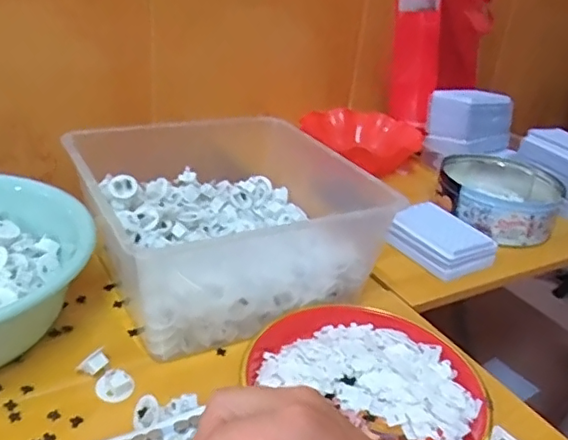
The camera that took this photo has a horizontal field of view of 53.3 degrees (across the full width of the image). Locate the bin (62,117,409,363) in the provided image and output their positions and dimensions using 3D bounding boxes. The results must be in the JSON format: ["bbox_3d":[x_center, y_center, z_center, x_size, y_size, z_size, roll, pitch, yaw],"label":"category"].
[{"bbox_3d":[-0.057,-0.011,0.671,0.337,0.128,0.291,-9,32,-27],"label":"bin"}]

